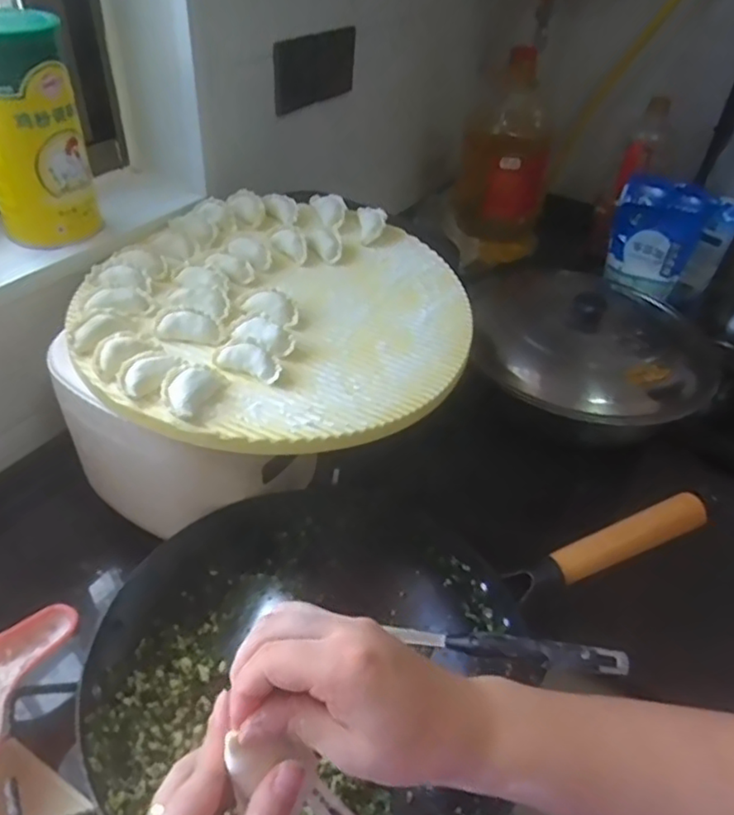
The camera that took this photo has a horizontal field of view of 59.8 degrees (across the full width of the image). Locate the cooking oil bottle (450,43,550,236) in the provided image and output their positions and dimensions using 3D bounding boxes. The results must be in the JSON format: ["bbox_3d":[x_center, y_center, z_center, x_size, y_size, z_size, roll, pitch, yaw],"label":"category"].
[{"bbox_3d":[0.238,-0.431,1.095,0.150,0.288,0.104,13,38,7],"label":"cooking oil bottle"}]

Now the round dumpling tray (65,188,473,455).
[{"bbox_3d":[-0.085,-0.106,0.640,0.362,0.066,0.366,5,37,-3],"label":"round dumpling tray"}]

